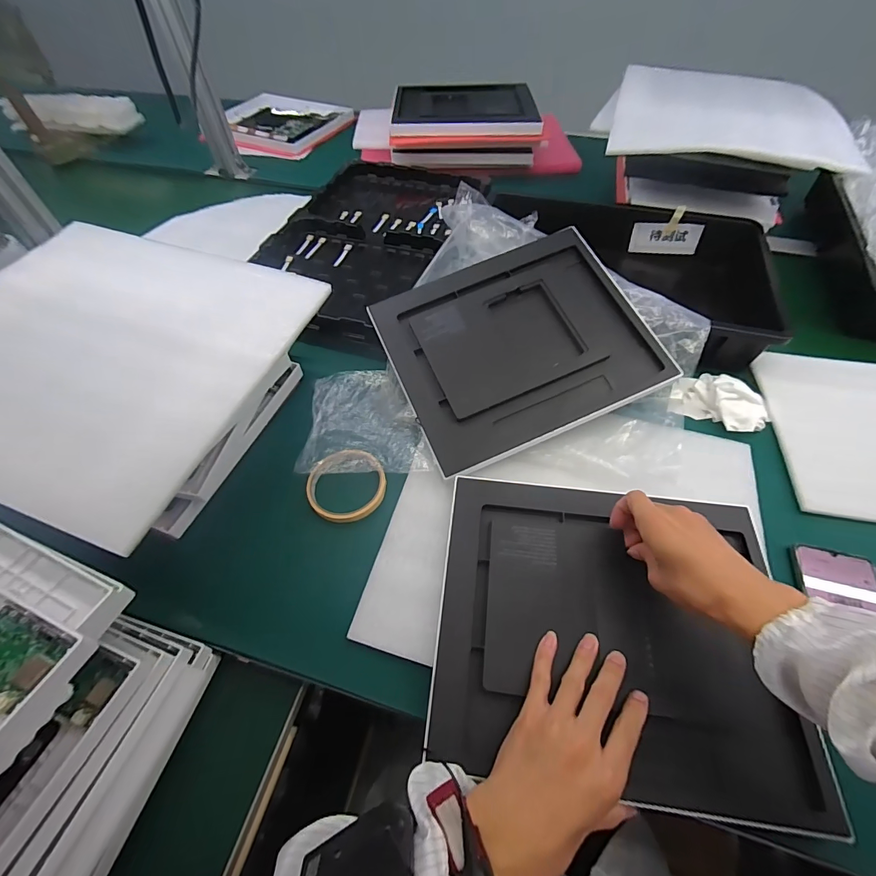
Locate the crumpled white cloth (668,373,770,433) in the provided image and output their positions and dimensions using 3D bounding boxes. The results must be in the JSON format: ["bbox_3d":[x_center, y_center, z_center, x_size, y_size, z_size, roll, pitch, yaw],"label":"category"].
[{"bbox_3d":[0.358,-0.052,0.511,0.109,0.026,0.081,22,59,15],"label":"crumpled white cloth"}]

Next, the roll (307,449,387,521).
[{"bbox_3d":[-0.104,0.053,0.461,0.087,0.022,0.084,0,55,0],"label":"roll"}]

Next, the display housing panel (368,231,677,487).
[{"bbox_3d":[0.097,-0.117,0.501,0.298,0.019,0.247,-23,74,-5],"label":"display housing panel"}]

